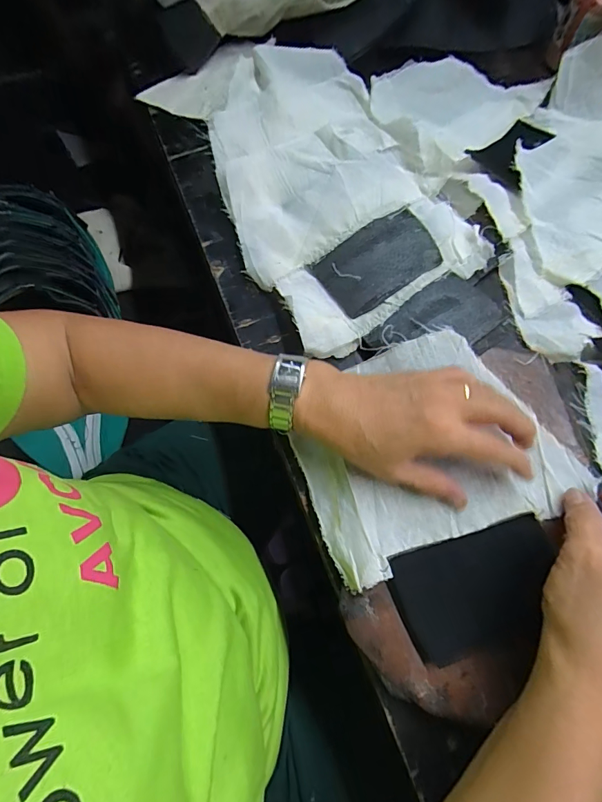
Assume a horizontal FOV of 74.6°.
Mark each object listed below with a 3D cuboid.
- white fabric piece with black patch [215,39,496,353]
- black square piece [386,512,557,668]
[{"bbox_3d":[0.018,-0.230,0.406,0.199,0.026,0.366,-25,71,-6],"label":"white fabric piece with black patch"},{"bbox_3d":[0.123,0.129,0.270,0.114,0.009,0.069,-16,71,-3],"label":"black square piece"}]

